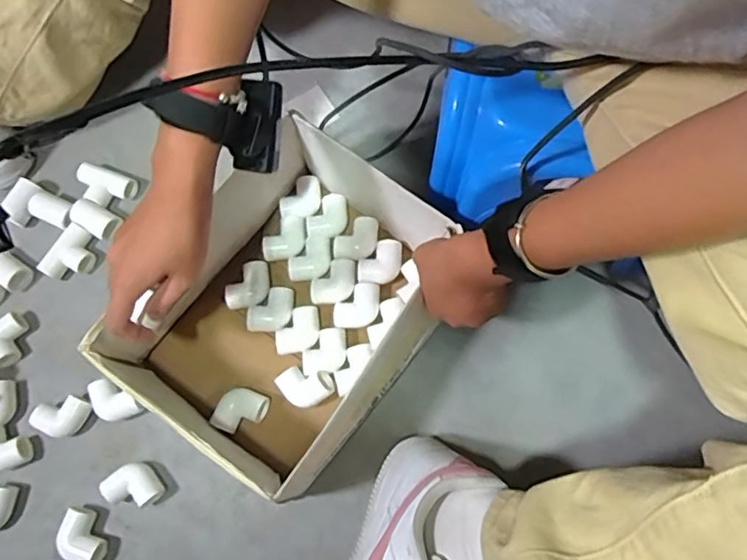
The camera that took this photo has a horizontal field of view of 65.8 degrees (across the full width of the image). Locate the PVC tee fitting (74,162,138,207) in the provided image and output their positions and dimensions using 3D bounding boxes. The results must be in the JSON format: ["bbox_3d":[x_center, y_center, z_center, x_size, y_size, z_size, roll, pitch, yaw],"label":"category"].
[{"bbox_3d":[-0.303,-0.103,0.658,0.070,0.028,0.042,17,74,7],"label":"PVC tee fitting"}]

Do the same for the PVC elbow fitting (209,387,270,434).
[{"bbox_3d":[-0.131,0.131,0.575,0.045,0.030,0.047,25,75,9],"label":"PVC elbow fitting"}]

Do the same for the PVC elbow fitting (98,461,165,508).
[{"bbox_3d":[-0.230,0.199,0.555,0.047,0.025,0.044,-37,75,-9],"label":"PVC elbow fitting"}]

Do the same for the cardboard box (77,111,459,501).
[{"bbox_3d":[-0.071,0.028,0.556,0.218,0.122,0.281,35,77,11],"label":"cardboard box"}]

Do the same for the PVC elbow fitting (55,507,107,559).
[{"bbox_3d":[-0.274,0.242,0.541,0.034,0.023,0.055,-33,75,-8],"label":"PVC elbow fitting"}]

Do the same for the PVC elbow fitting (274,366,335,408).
[{"bbox_3d":[-0.067,0.108,0.574,0.054,0.034,0.036,10,73,5],"label":"PVC elbow fitting"}]

